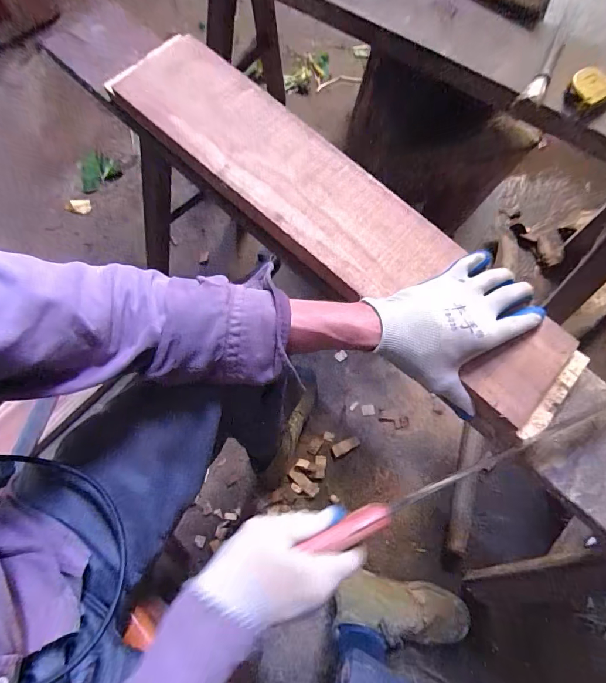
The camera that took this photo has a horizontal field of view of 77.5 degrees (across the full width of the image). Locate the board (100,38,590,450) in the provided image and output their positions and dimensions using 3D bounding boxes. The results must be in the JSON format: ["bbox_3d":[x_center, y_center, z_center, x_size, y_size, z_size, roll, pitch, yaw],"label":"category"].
[{"bbox_3d":[0.022,-0.166,0.450,0.143,0.027,0.662,-44,77,-12],"label":"board"}]

